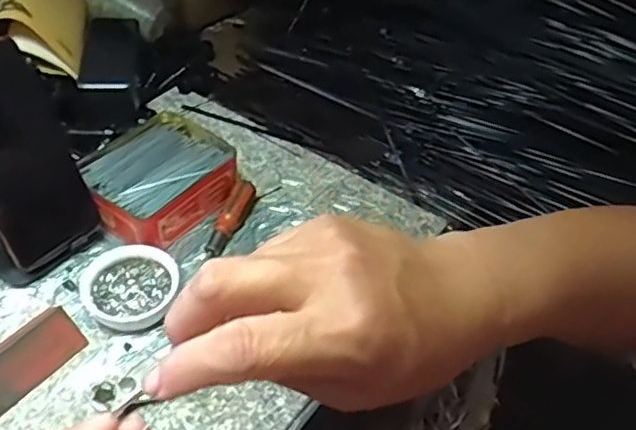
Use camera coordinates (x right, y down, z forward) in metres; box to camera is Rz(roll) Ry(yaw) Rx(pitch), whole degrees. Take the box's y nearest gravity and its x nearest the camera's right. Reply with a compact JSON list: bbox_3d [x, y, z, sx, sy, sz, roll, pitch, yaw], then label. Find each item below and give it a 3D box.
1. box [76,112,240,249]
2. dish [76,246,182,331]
[{"bbox_3d":[-0.144,-0.032,0.566,0.111,0.041,0.125,34,52,25],"label":"box"},{"bbox_3d":[-0.147,0.056,0.488,0.074,0.017,0.068,2,46,-2],"label":"dish"}]

